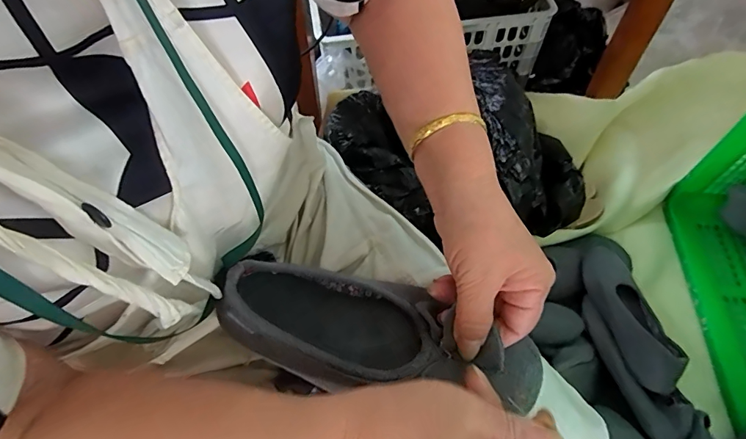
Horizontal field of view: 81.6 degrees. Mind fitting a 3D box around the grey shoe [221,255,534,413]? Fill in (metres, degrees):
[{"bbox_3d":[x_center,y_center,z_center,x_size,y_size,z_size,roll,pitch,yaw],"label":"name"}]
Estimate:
[{"bbox_3d":[0.004,0.083,0.316,0.224,0.067,0.089,12,60,7],"label":"grey shoe"}]

